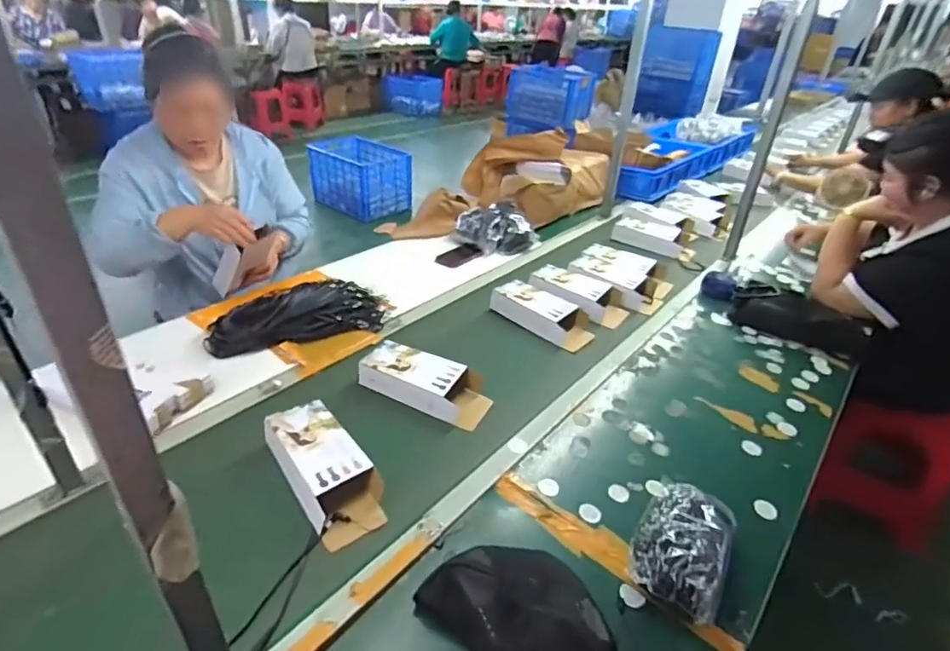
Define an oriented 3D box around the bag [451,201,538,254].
[{"bbox_3d":[0.060,-0.303,1.649,0.233,0.103,0.187,-6,36,-17],"label":"bag"}]

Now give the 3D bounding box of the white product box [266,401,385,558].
[{"bbox_3d":[-0.237,0.223,0.834,0.111,0.051,0.246,-21,43,-33],"label":"white product box"}]

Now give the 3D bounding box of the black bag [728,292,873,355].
[{"bbox_3d":[0.810,-0.020,1.316,0.301,0.058,0.124,19,36,18],"label":"black bag"}]

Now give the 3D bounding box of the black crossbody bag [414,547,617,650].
[{"bbox_3d":[0.085,0.387,0.629,0.169,0.075,0.316,-22,43,-34],"label":"black crossbody bag"}]

